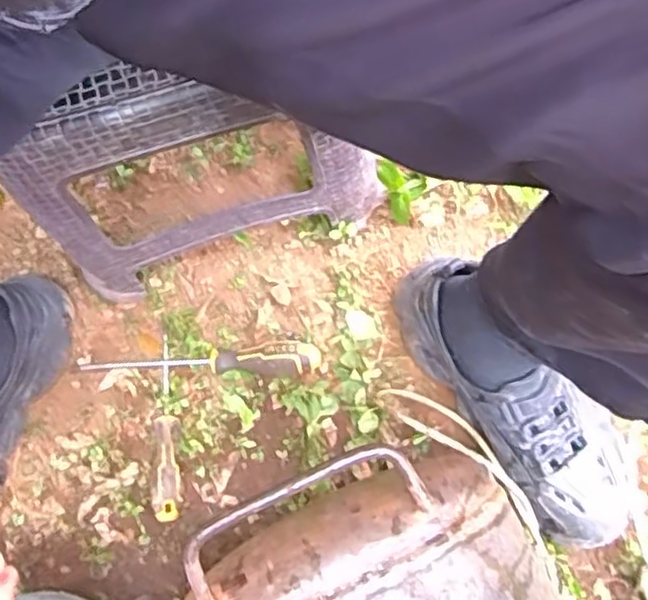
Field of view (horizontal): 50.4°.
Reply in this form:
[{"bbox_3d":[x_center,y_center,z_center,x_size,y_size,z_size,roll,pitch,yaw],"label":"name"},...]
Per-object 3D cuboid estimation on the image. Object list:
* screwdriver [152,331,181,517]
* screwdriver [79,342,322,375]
[{"bbox_3d":[-0.158,0.124,0.680,0.027,0.020,0.180,-7,65,0],"label":"screwdriver"},{"bbox_3d":[-0.126,0.067,0.690,0.242,0.030,0.034,-6,78,0],"label":"screwdriver"}]

